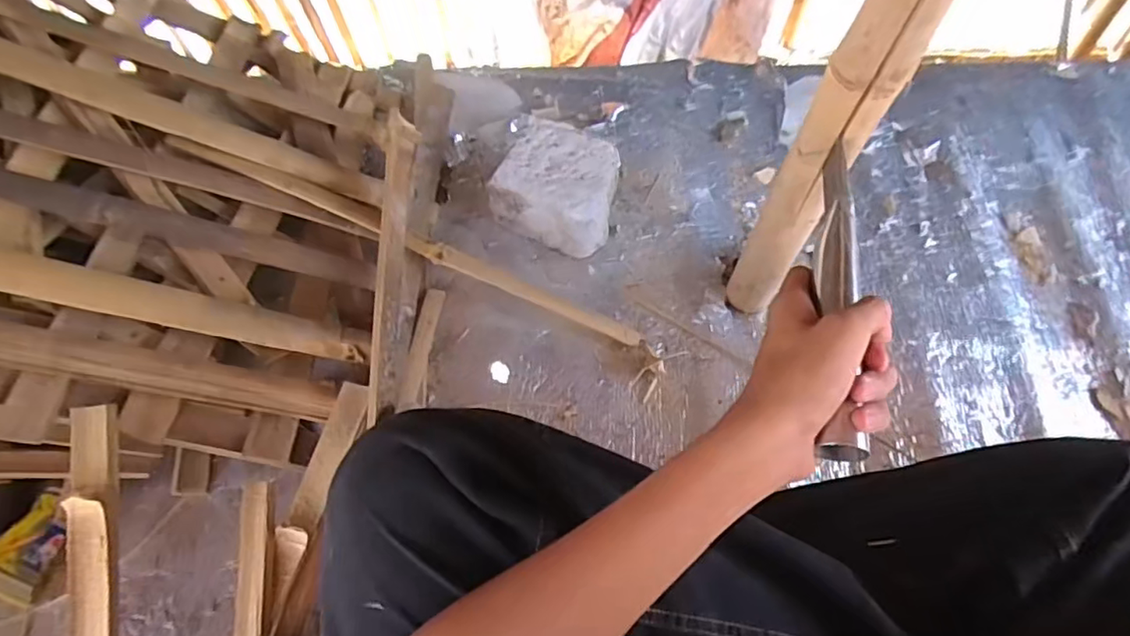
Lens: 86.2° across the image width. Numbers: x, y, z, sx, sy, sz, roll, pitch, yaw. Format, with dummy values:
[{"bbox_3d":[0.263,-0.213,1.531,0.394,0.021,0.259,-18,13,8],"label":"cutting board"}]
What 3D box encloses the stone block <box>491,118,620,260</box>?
[{"bbox_3d":[-0.001,-0.142,0.692,0.127,0.092,0.111,25,65,17],"label":"stone block"}]

